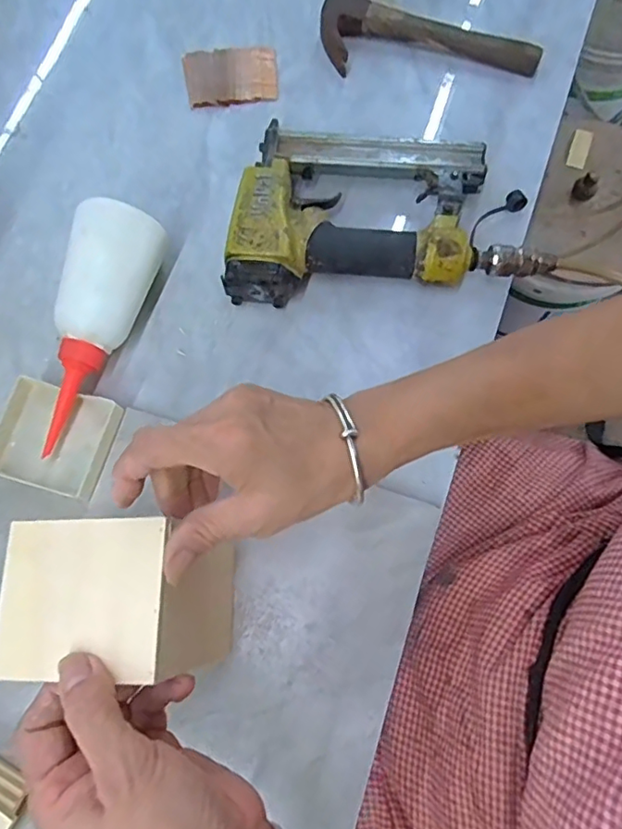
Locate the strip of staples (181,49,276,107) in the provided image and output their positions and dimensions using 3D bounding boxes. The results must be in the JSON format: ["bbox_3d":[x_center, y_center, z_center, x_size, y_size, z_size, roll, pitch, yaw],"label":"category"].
[{"bbox_3d":[-0.070,-0.298,0.493,0.079,0.007,0.064,-6,73,0],"label":"strip of staples"}]

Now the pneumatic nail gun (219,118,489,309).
[{"bbox_3d":[0.035,-0.150,0.425,0.177,0.048,0.159,10,74,5],"label":"pneumatic nail gun"}]

